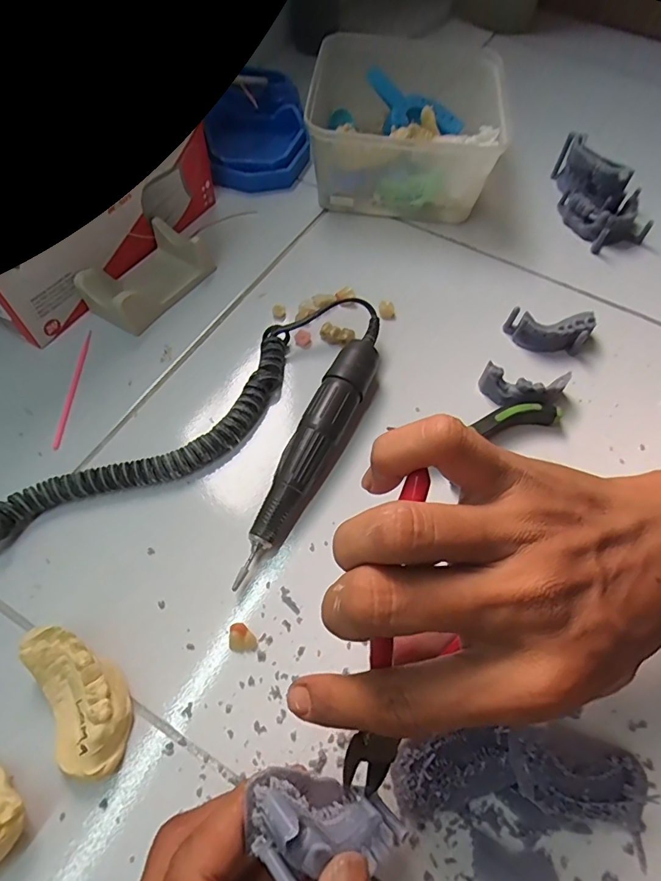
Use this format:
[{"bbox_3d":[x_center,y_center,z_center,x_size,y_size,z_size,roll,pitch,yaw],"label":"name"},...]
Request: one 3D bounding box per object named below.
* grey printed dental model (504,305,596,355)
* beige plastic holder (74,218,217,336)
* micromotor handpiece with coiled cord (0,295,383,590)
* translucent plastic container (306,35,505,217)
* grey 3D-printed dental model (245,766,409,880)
[{"bbox_3d":[0.158,-0.079,0.344,0.058,0.025,0.023,4,61,-1],"label":"grey printed dental model"},{"bbox_3d":[-0.134,-0.120,0.351,0.046,0.034,0.091,33,65,15],"label":"beige plastic holder"},{"bbox_3d":[-0.090,0.026,0.275,0.336,0.032,0.128,-32,67,-18],"label":"micromotor handpiece with coiled cord"},{"bbox_3d":[0.065,-0.285,0.435,0.155,0.079,0.169,5,61,0],"label":"translucent plastic container"},{"bbox_3d":[-0.002,0.140,0.175,0.064,0.023,0.027,32,54,-34],"label":"grey 3D-printed dental model"}]

